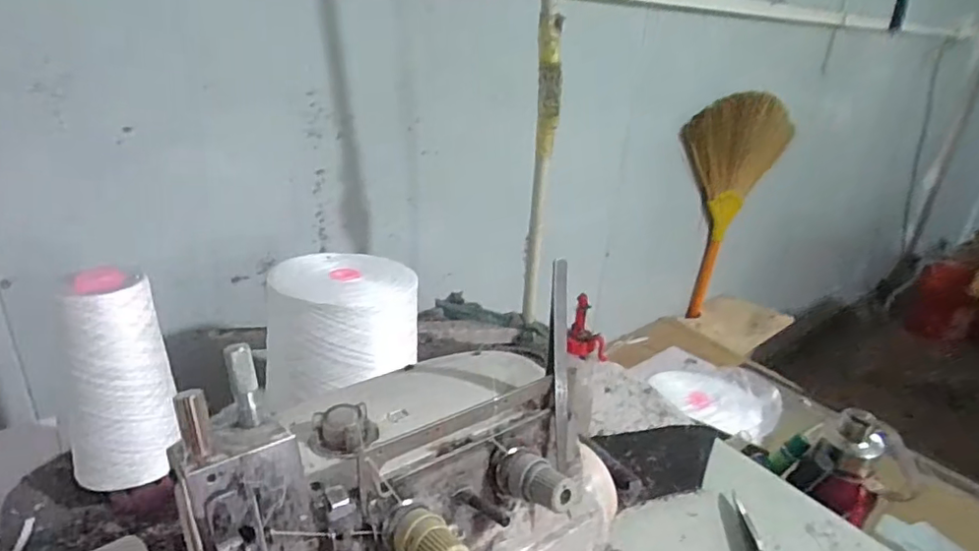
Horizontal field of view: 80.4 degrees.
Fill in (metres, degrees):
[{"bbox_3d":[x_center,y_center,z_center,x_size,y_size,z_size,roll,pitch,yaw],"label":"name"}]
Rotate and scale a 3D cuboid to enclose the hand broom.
[{"bbox_3d":[0.518,-0.126,1.309,0.307,0.533,0.077,-16,31,-36],"label":"hand broom"}]

